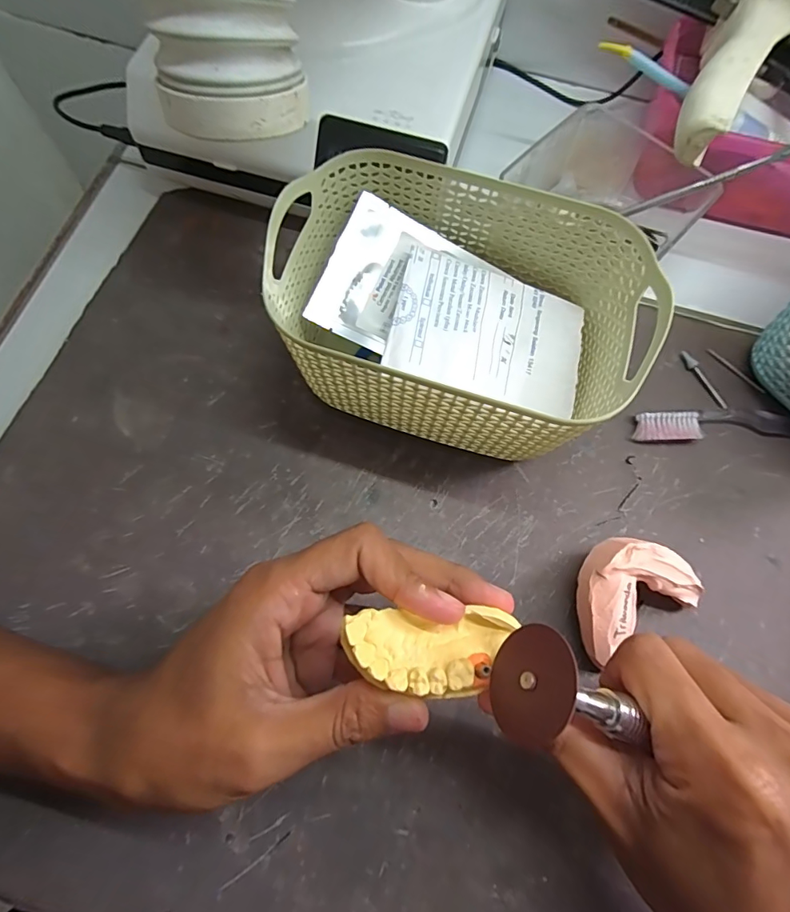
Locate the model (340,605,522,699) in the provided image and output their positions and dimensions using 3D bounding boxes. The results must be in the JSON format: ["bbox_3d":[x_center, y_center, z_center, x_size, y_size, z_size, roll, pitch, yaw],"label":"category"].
[{"bbox_3d":[0.013,0.068,0.158,0.058,0.018,0.025,3,76,0],"label":"model"}]

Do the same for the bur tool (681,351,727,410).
[{"bbox_3d":[0.192,-0.048,0.280,0.007,0.004,0.043,-25,75,-9],"label":"bur tool"}]

